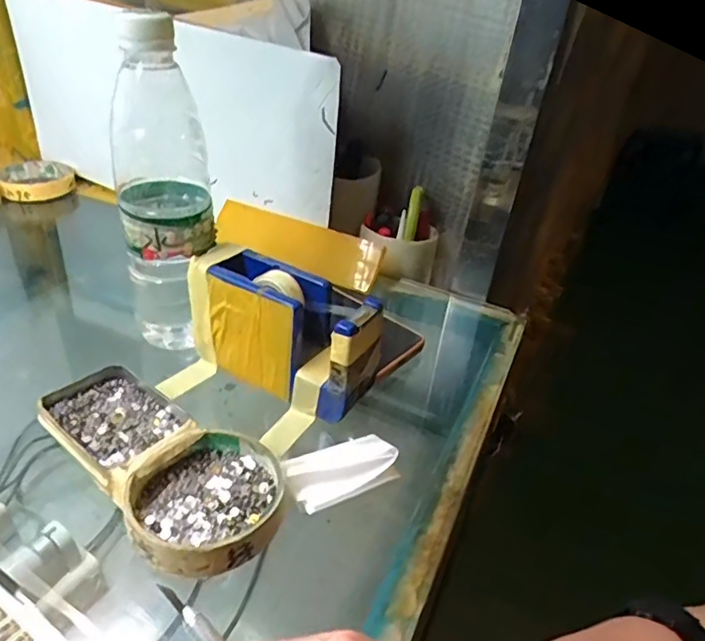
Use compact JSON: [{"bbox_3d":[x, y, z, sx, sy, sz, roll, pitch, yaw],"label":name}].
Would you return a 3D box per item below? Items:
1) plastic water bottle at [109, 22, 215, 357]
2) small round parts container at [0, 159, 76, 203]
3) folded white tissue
[{"bbox_3d":[-0.130,-0.083,0.378,0.061,0.210,0.075,-6,36,-21],"label":"plastic water bottle"},{"bbox_3d":[-0.375,-0.167,0.647,0.078,0.020,0.093,-8,36,-21],"label":"small round parts container"},{"bbox_3d":[-0.007,0.088,0.326,0.066,0.013,0.034,-12,38,-27],"label":"folded white tissue"}]

